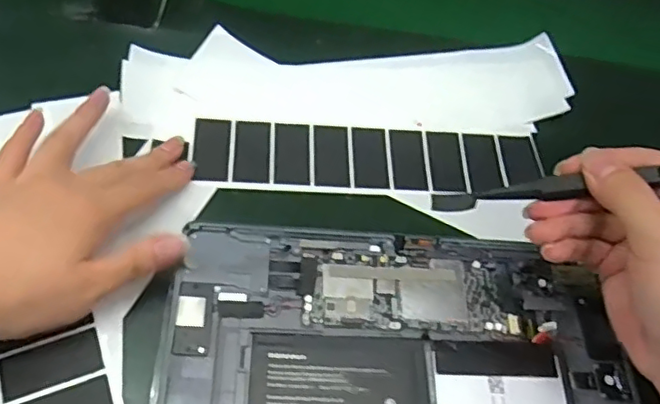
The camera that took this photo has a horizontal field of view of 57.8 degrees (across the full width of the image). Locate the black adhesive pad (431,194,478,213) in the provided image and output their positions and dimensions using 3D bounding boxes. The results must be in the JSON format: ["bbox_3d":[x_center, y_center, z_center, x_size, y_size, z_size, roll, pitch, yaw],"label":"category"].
[{"bbox_3d":[0.066,0.000,0.318,0.023,0.006,0.008,-2,56,7],"label":"black adhesive pad"}]

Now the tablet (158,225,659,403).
[{"bbox_3d":[0.044,0.090,0.318,0.253,0.012,0.165,4,56,-6],"label":"tablet"}]

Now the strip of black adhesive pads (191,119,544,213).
[{"bbox_3d":[0.029,-0.026,0.409,0.235,0.004,0.060,3,60,-7],"label":"strip of black adhesive pads"}]

